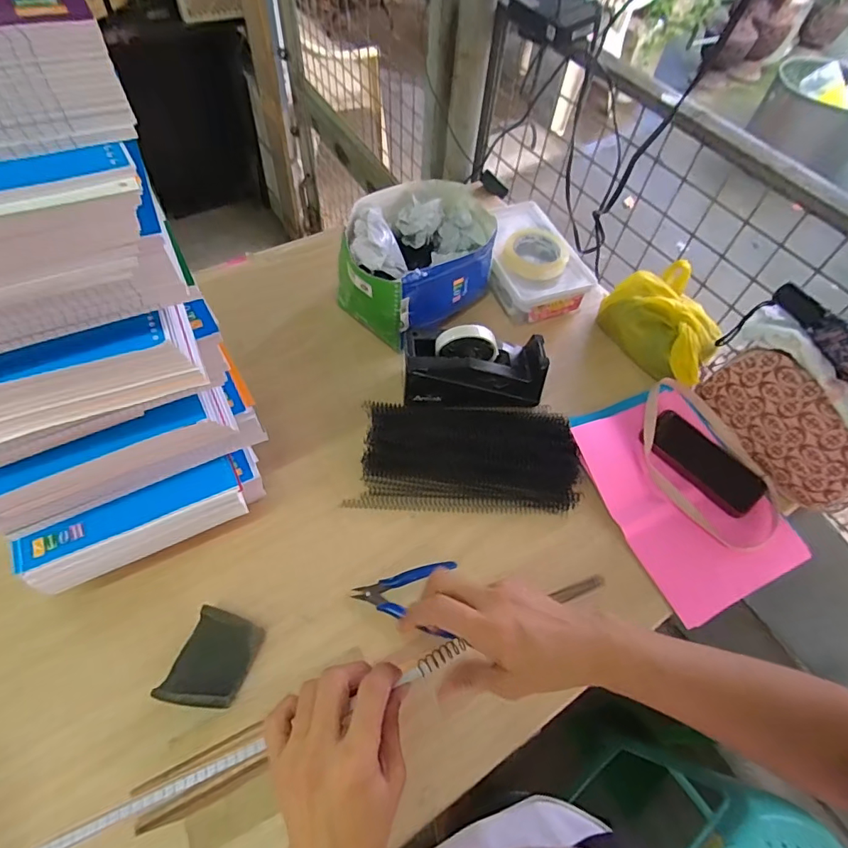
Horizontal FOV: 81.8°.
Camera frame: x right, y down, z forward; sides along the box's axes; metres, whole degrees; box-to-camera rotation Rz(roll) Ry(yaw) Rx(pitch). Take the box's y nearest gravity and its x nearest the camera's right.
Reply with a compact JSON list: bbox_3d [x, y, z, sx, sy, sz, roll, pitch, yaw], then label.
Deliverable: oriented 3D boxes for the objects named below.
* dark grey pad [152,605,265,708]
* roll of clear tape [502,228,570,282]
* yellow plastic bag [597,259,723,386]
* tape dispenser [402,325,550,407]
[{"bbox_3d":[-0.214,0.242,0.502,0.069,0.024,0.088,16,58,5],"label":"dark grey pad"},{"bbox_3d":[0.190,-0.289,0.810,0.101,0.033,0.109,2,58,-4],"label":"roll of clear tape"},{"bbox_3d":[0.376,-0.154,0.758,0.117,0.092,0.201,-22,62,-18],"label":"yellow plastic bag"},{"bbox_3d":[0.069,-0.074,0.681,0.193,0.102,0.080,-2,58,-6],"label":"tape dispenser"}]

